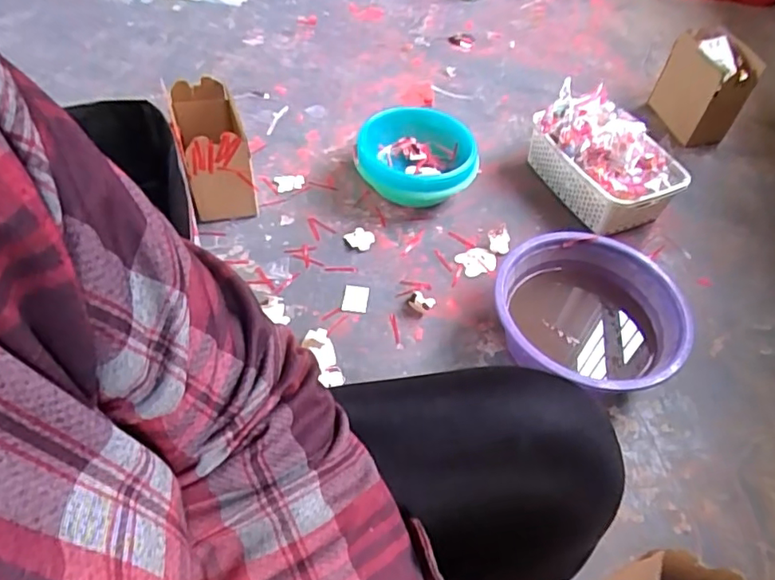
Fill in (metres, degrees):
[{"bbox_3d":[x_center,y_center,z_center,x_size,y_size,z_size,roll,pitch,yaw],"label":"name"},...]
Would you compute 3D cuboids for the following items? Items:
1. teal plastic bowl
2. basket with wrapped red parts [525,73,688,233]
[{"bbox_3d":[0.059,-0.248,1.107,0.234,0.103,0.219,27,54,16],"label":"teal plastic bowl"},{"bbox_3d":[0.410,-0.251,1.106,0.176,0.152,0.297,-24,57,-22],"label":"basket with wrapped red parts"}]

